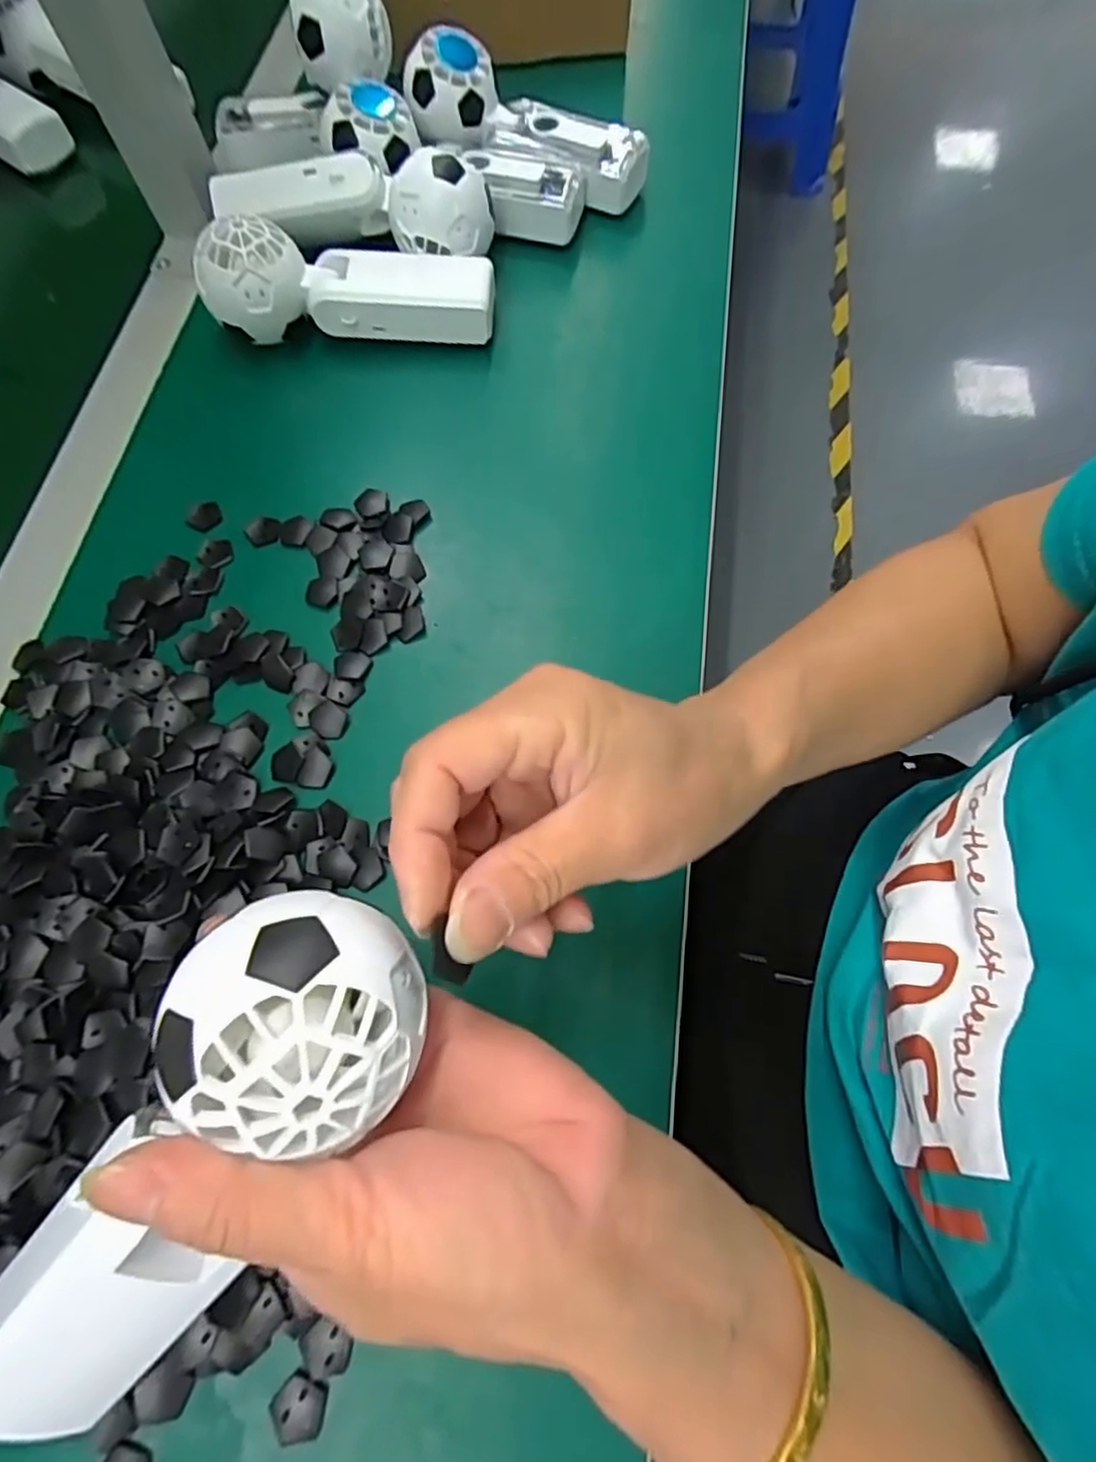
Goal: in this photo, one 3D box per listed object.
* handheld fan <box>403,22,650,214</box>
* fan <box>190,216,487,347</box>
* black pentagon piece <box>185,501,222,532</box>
[{"bbox_3d":[-0.016,-0.401,0.428,0.167,0.050,0.056,16,70,5],"label":"handheld fan"},{"bbox_3d":[-0.116,-0.263,0.386,0.164,0.053,0.041,-1,70,-1],"label":"fan"},{"bbox_3d":[-0.194,-0.121,0.369,0.020,0.005,0.015,-41,75,-14],"label":"black pentagon piece"}]

